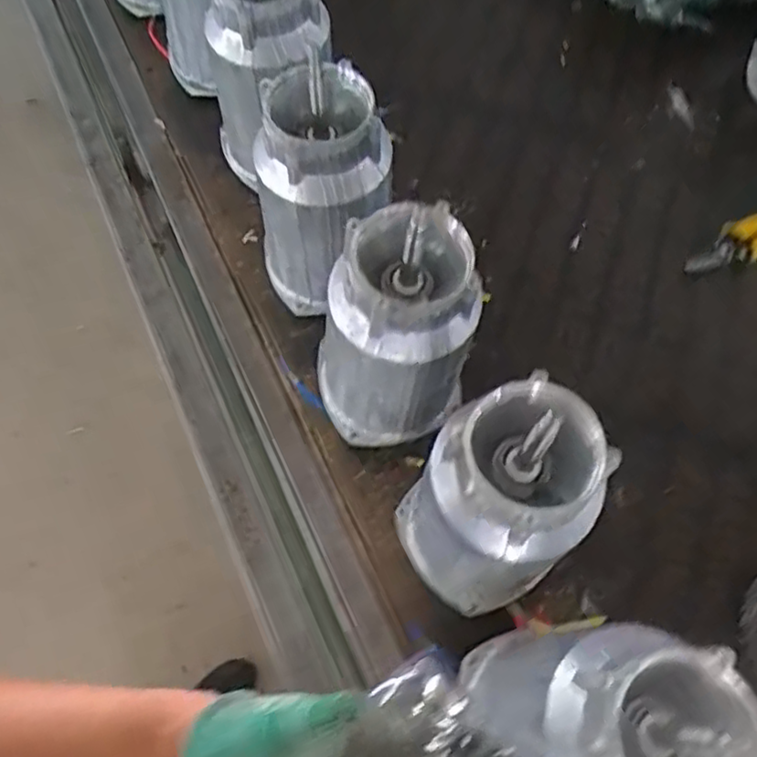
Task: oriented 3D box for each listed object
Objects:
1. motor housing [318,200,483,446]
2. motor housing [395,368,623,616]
[{"bbox_3d":[0.011,-0.035,0.558,0.121,0.218,0.113,1,65,-2],"label":"motor housing"},{"bbox_3d":[0.088,0.098,0.506,0.113,0.221,0.124,-22,68,-12],"label":"motor housing"}]

